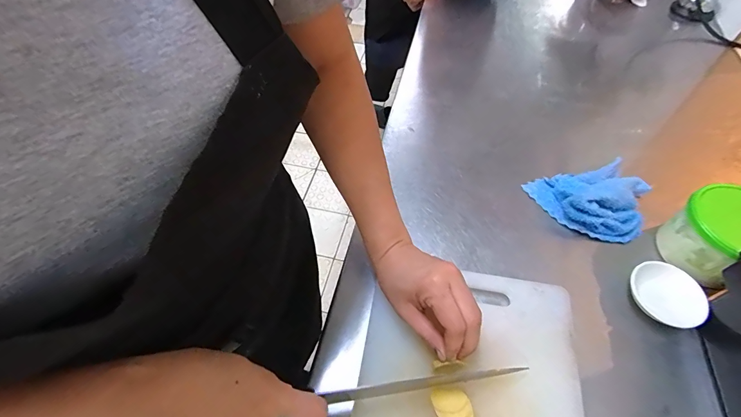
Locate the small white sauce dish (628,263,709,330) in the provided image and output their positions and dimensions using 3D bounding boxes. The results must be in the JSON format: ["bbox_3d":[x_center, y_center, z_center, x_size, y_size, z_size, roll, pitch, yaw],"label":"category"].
[{"bbox_3d":[0.326,0.094,0.400,0.061,0.018,0.072,-28,53,-1],"label":"small white sauce dish"}]

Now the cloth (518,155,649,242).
[{"bbox_3d":[0.287,-0.012,0.470,0.132,0.045,0.103,-3,54,-5],"label":"cloth"}]

